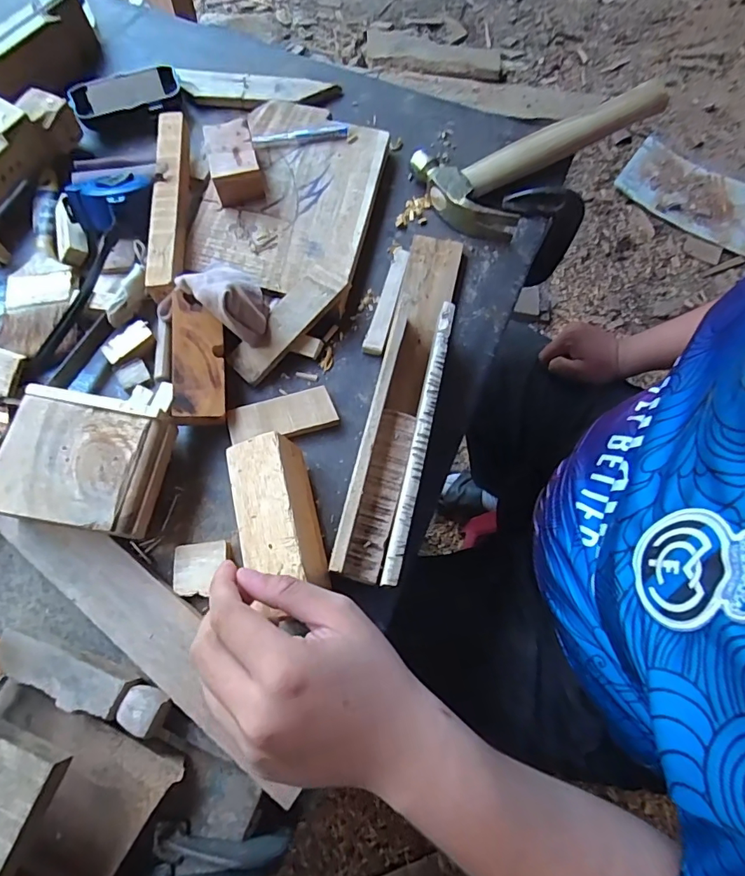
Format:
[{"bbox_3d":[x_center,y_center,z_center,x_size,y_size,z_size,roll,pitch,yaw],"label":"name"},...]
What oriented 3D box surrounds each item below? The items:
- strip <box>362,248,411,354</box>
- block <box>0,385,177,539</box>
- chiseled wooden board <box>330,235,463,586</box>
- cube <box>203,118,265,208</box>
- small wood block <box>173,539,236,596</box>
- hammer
[{"bbox_3d":[0.016,-0.128,0.424,0.017,0.008,0.117,16,67,3],"label":"strip"},{"bbox_3d":[-0.203,0.018,0.338,0.107,0.038,0.092,11,67,0],"label":"block"},{"bbox_3d":[0.029,-0.049,0.373,0.052,0.052,0.327,12,73,3],"label":"chiseled wooden board"},{"bbox_3d":[-0.128,-0.257,0.437,0.046,0.037,0.067,-13,69,-9],"label":"cube"},{"bbox_3d":[-0.123,0.094,0.339,0.039,0.009,0.036,-3,68,-5],"label":"small wood block"},{"bbox_3d":[0.181,-0.304,0.476,0.284,0.027,0.113,-35,74,-17],"label":"hammer"}]

